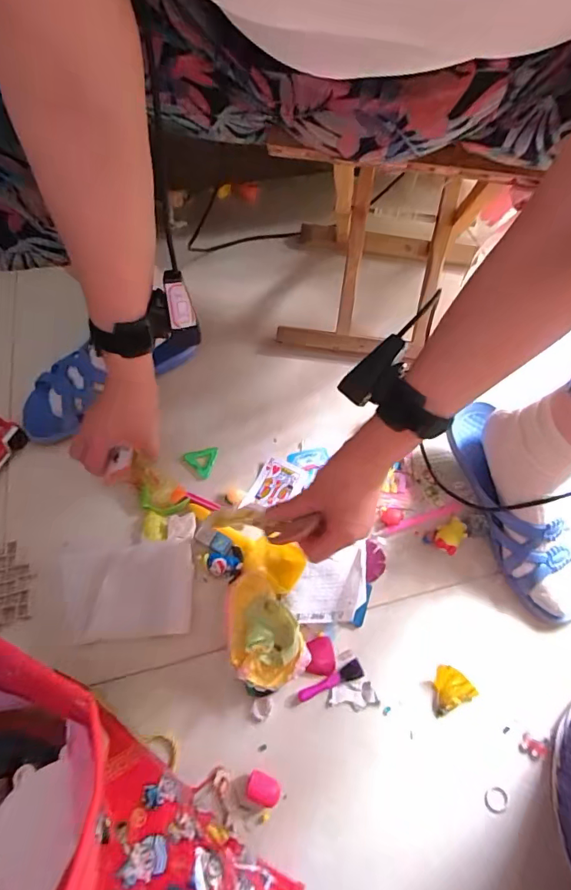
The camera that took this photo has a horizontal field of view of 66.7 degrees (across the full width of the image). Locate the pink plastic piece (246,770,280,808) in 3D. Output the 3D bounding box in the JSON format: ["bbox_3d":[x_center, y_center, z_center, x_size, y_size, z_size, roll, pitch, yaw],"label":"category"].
[{"bbox_3d":[-0.020,0.318,0.400,0.030,0.014,0.024,20,63,10],"label":"pink plastic piece"}]

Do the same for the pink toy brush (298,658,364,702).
[{"bbox_3d":[0.046,0.242,0.443,0.070,0.005,0.016,-20,63,-12],"label":"pink toy brush"}]

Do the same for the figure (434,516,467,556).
[{"bbox_3d":[0.197,0.106,0.516,0.029,0.019,0.048,41,68,19],"label":"figure"}]

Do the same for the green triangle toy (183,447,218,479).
[{"bbox_3d":[-0.113,0.020,0.566,0.039,0.005,0.046,12,61,5],"label":"green triangle toy"}]

